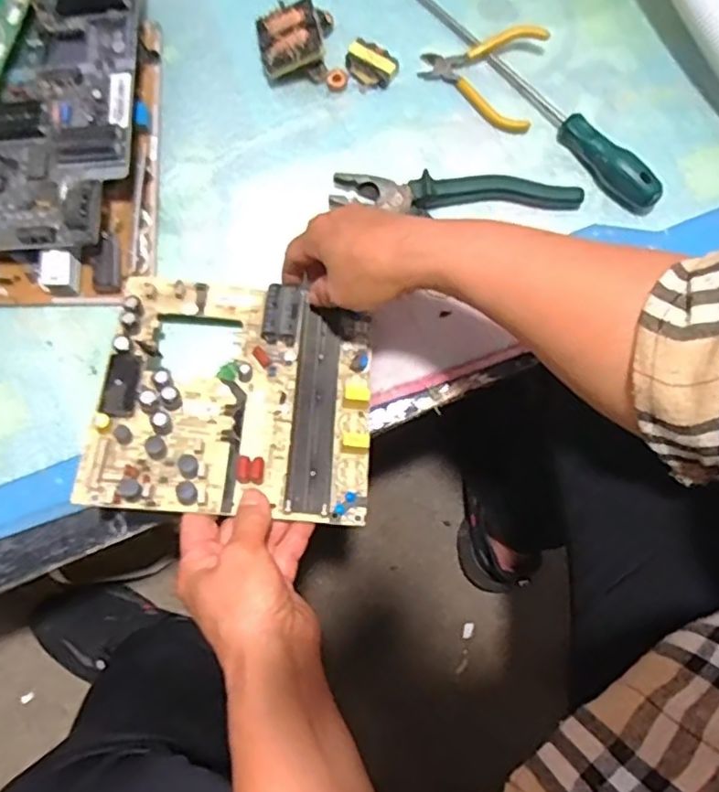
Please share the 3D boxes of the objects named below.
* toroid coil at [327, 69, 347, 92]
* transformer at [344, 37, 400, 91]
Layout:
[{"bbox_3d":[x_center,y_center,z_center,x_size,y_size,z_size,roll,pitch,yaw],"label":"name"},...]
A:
[{"bbox_3d":[-0.019,-0.262,0.528,0.017,0.007,0.018,0,75,1],"label":"toroid coil"},{"bbox_3d":[0.010,-0.274,0.522,0.038,0.019,0.032,35,78,9],"label":"transformer"}]

